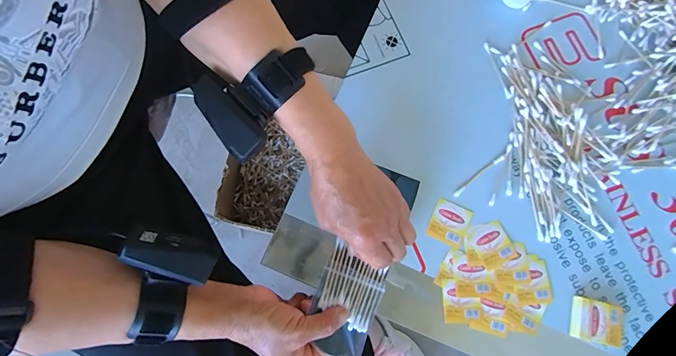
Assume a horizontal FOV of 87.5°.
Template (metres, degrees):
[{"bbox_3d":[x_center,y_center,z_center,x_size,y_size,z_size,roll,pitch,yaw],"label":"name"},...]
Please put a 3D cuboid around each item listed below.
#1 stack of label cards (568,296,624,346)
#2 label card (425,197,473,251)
[{"bbox_3d":[0.267,0.148,0.361,0.052,0.013,0.040,17,79,3],"label":"stack of label cards"},{"bbox_3d":[0.120,0.049,0.380,0.039,0.004,0.043,25,80,4],"label":"label card"}]

